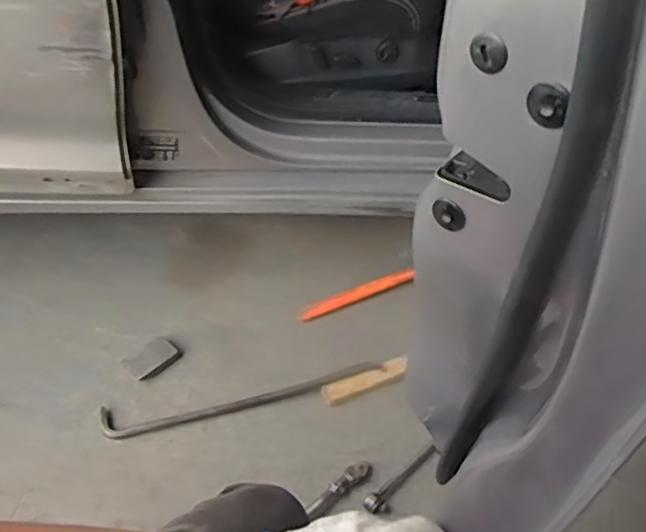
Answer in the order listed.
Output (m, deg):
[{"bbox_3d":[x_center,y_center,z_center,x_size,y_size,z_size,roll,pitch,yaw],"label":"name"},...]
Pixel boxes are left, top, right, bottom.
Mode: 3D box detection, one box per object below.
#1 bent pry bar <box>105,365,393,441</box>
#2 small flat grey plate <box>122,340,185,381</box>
[{"bbox_3d":[-0.133,0.225,1.088,0.490,0.028,0.061,-9,46,-17],"label":"bent pry bar"},{"bbox_3d":[-0.310,0.171,1.131,0.099,0.024,0.058,-26,53,-30],"label":"small flat grey plate"}]

